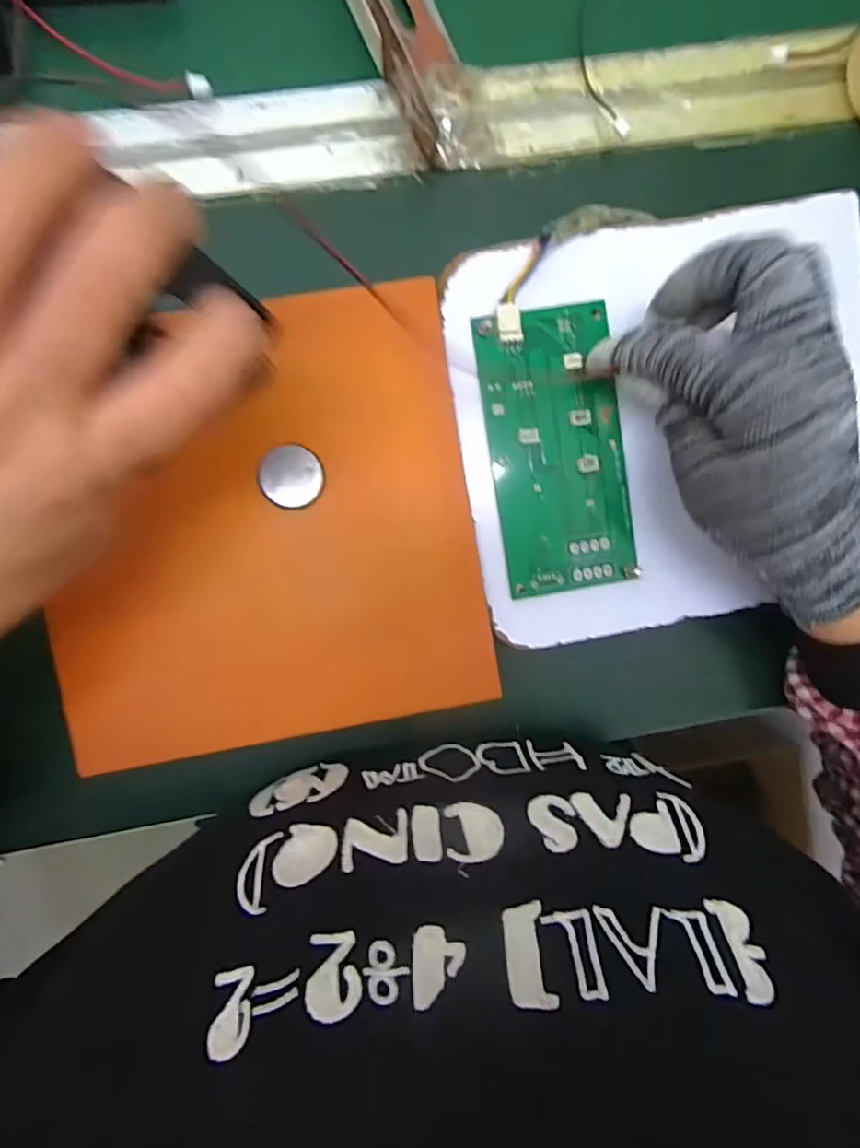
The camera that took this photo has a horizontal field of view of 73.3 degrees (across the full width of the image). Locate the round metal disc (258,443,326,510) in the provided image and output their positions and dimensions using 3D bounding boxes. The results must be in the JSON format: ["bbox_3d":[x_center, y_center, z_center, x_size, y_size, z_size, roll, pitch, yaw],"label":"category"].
[{"bbox_3d":[-0.063,-0.045,0.266,0.028,0.006,0.028,0,90,-5],"label":"round metal disc"}]

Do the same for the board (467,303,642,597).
[{"bbox_3d":[0.062,-0.059,0.278,0.064,0.008,0.133,-9,94,-4],"label":"board"}]

